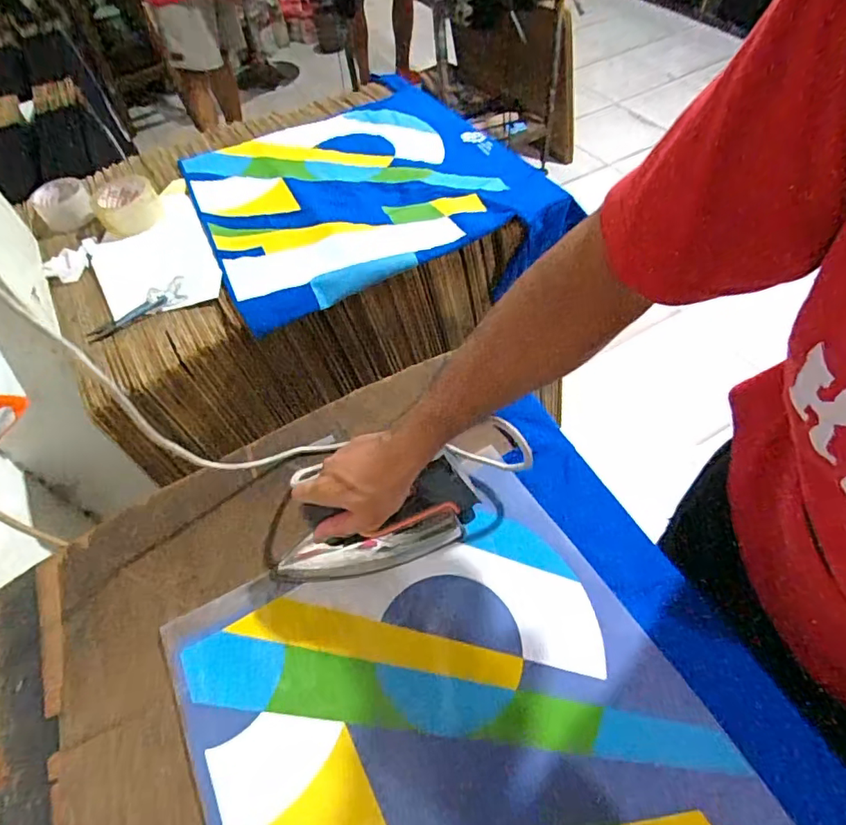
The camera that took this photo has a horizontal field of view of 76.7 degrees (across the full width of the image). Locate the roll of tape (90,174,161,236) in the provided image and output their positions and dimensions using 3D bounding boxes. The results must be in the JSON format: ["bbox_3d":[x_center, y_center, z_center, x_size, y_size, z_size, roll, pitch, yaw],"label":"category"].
[{"bbox_3d":[-0.499,-0.353,0.897,0.100,0.046,0.096,-3,55,4],"label":"roll of tape"}]

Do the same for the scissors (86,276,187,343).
[{"bbox_3d":[-0.416,-0.151,0.775,0.149,0.026,0.045,-29,60,-14],"label":"scissors"}]

